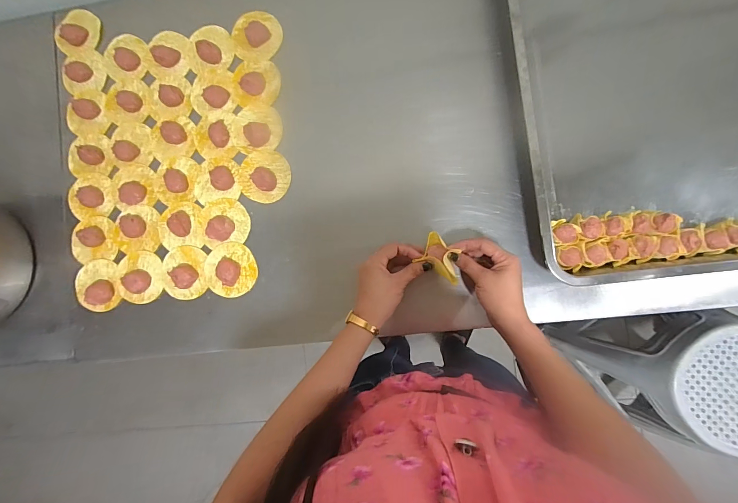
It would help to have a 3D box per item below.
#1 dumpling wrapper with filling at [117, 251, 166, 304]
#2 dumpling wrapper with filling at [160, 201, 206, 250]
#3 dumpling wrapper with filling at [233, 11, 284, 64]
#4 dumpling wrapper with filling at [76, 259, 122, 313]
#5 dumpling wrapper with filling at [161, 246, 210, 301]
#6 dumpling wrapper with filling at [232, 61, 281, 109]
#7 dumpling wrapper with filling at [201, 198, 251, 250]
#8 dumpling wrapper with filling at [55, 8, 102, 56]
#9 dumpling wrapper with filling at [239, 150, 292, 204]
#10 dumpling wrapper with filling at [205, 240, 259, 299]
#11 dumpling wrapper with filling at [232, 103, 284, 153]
[{"bbox_3d":[-0.368,0.041,0.524,0.077,0.025,0.082,-5,88,6],"label":"dumpling wrapper with filling"},{"bbox_3d":[-0.303,-0.042,0.520,0.072,0.024,0.073,-3,88,6],"label":"dumpling wrapper with filling"},{"bbox_3d":[-0.180,-0.348,0.529,0.079,0.014,0.082,0,89,6],"label":"dumpling wrapper with filling"},{"bbox_3d":[-0.435,0.054,0.534,0.069,0.021,0.082,-21,87,5],"label":"dumpling wrapper with filling"},{"bbox_3d":[-0.295,0.033,0.515,0.074,0.022,0.083,-5,88,6],"label":"dumpling wrapper with filling"},{"bbox_3d":[-0.181,-0.269,0.522,0.073,0.026,0.070,-1,89,6],"label":"dumpling wrapper with filling"},{"bbox_3d":[-0.228,-0.048,0.515,0.077,0.017,0.074,-7,88,6],"label":"dumpling wrapper with filling"},{"bbox_3d":[-0.488,-0.366,0.553,0.060,0.015,0.077,30,92,6],"label":"dumpling wrapper with filling"},{"bbox_3d":[-0.165,-0.118,0.513,0.082,0.020,0.080,0,89,6],"label":"dumpling wrapper with filling"},{"bbox_3d":[-0.216,0.028,0.508,0.080,0.019,0.083,0,89,6],"label":"dumpling wrapper with filling"},{"bbox_3d":[-0.180,-0.196,0.520,0.078,0.026,0.074,-5,88,6],"label":"dumpling wrapper with filling"}]

